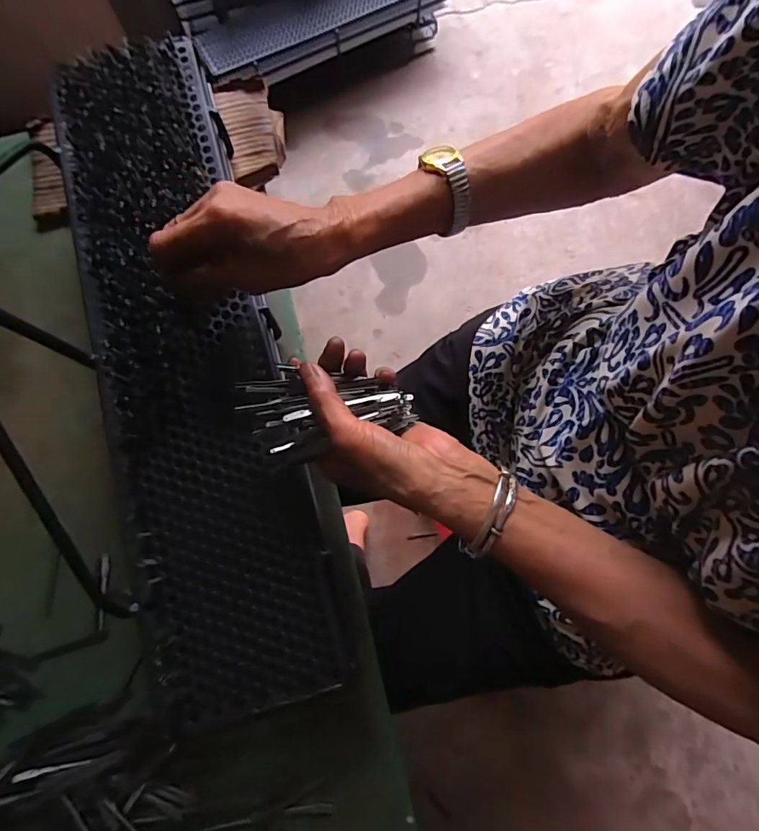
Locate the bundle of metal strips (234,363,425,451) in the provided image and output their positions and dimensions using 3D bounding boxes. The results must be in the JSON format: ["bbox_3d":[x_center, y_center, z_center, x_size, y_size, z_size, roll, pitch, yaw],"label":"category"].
[{"bbox_3d":[-0.036,-0.003,0.327,0.120,0.020,0.058,1,77,-2],"label":"bundle of metal strips"}]

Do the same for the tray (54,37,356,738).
[{"bbox_3d":[-0.163,-0.063,0.390,0.142,0.031,0.570,-16,80,-2],"label":"tray"}]

